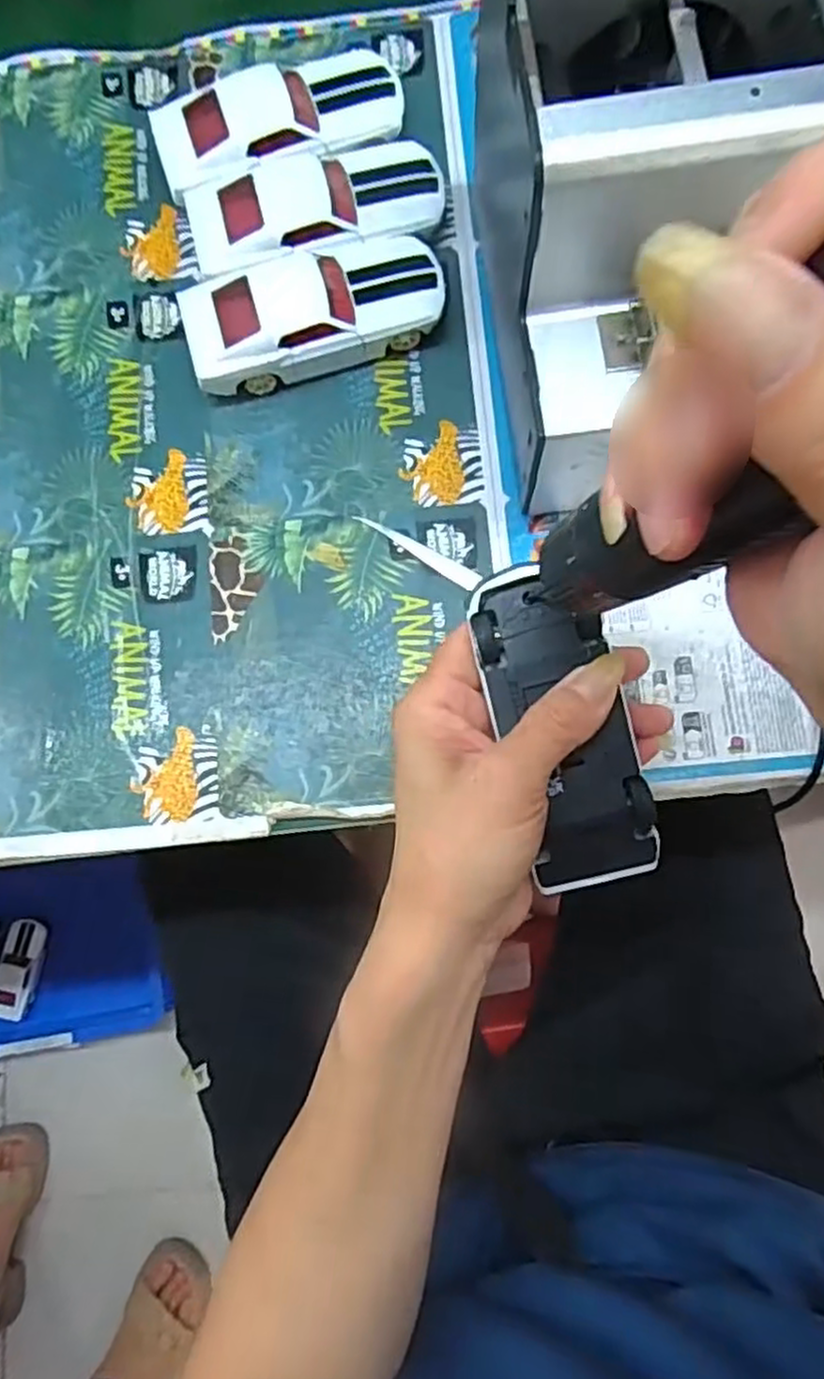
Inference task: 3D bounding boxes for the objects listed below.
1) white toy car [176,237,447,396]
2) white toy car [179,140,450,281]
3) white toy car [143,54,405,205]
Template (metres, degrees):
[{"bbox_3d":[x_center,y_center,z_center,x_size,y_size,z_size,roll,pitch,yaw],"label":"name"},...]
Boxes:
[{"bbox_3d":[-0.048,-0.189,0.370,0.127,0.034,0.048,-16,78,0],"label":"white toy car"},{"bbox_3d":[-0.047,-0.242,0.378,0.126,0.034,0.056,-13,78,0],"label":"white toy car"},{"bbox_3d":[-0.068,-0.295,0.386,0.131,0.035,0.060,-17,80,0],"label":"white toy car"}]

